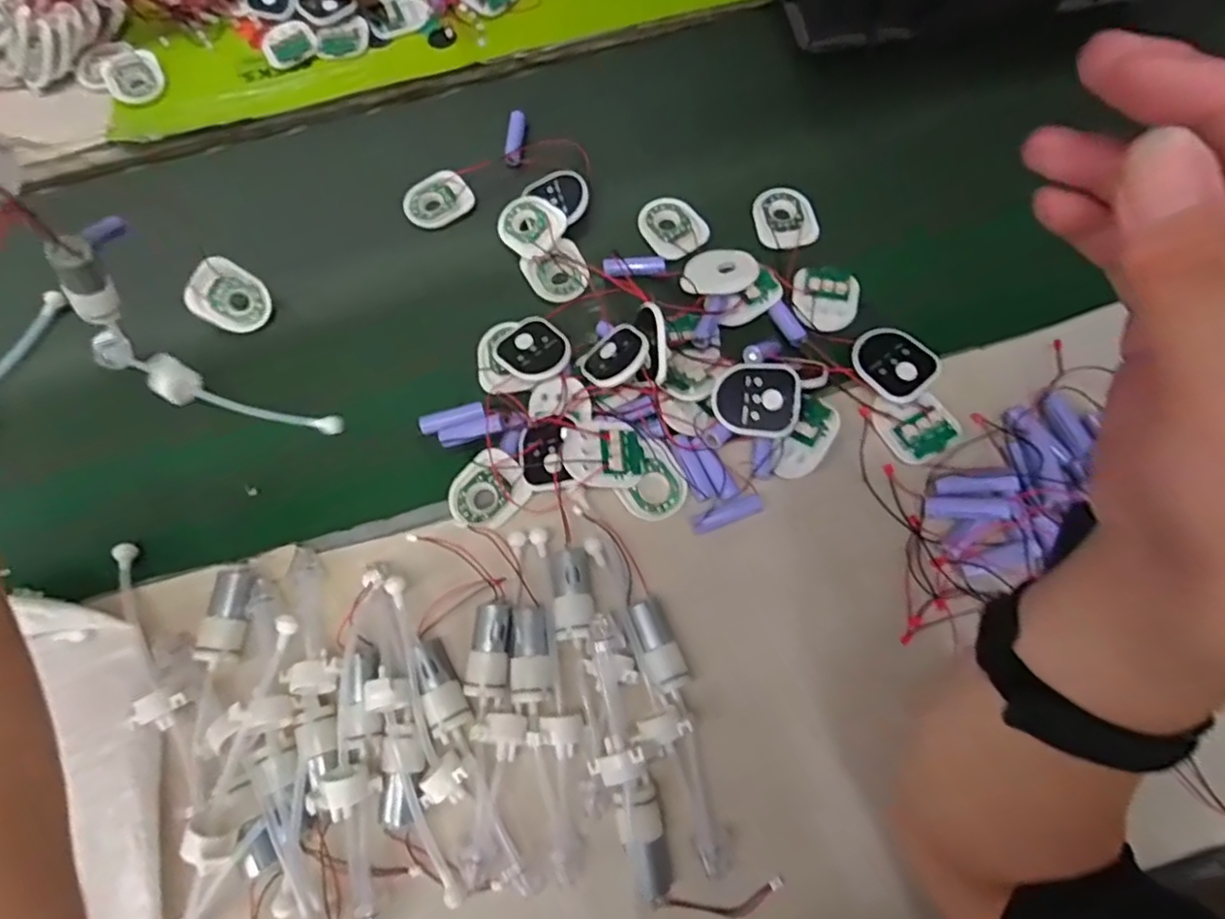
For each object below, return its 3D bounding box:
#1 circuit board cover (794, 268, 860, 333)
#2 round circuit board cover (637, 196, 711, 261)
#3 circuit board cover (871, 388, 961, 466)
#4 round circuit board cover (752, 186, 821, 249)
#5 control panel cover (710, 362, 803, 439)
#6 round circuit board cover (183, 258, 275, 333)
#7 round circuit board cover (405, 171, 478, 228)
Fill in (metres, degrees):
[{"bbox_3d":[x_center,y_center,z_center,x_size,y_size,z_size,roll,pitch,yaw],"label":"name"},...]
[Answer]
[{"bbox_3d":[0.166,-0.127,0.499,0.048,0.012,0.061,2,72,2],"label":"circuit board cover"},{"bbox_3d":[0.050,-0.194,0.534,0.046,0.009,0.058,-33,74,-9],"label":"round circuit board cover"},{"bbox_3d":[0.213,-0.025,0.449,0.046,0.015,0.051,-24,73,-7],"label":"circuit board cover"},{"bbox_3d":[0.142,-0.199,0.531,0.048,0.009,0.059,-22,73,-6],"label":"round circuit board cover"},{"bbox_3d":[0.099,-0.042,0.437,0.058,0.008,0.052,7,86,11],"label":"control panel cover"},{"bbox_3d":[-0.303,-0.129,0.509,0.057,0.008,0.049,28,86,-23],"label":"round circuit board cover"},{"bbox_3d":[-0.153,-0.227,0.562,0.058,0.019,0.041,-27,73,-7],"label":"round circuit board cover"}]

